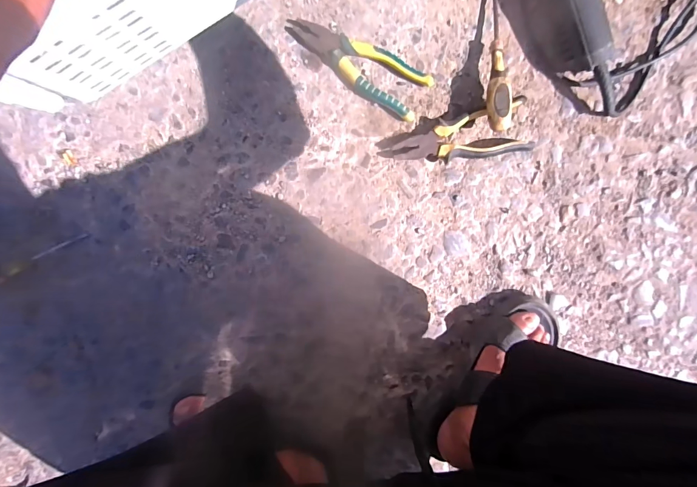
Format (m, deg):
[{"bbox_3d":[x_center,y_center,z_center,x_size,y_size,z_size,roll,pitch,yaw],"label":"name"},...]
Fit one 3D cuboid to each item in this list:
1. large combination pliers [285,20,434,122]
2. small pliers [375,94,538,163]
[{"bbox_3d":[0.012,-0.245,0.496,0.202,0.021,0.062,29,97,-5],"label":"large combination pliers"},{"bbox_3d":[0.151,-0.142,0.512,0.201,0.025,0.068,-14,99,2],"label":"small pliers"}]

